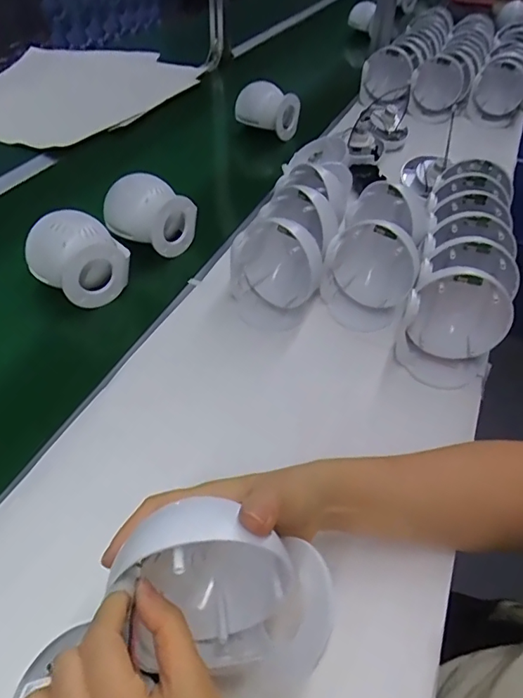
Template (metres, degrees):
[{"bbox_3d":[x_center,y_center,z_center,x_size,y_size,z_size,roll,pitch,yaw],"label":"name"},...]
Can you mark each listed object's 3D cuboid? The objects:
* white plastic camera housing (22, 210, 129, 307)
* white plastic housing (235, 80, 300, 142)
[{"bbox_3d":[-0.234,-0.118,0.640,0.094,0.088,0.105,28,47,26],"label":"white plastic camera housing"},{"bbox_3d":[0.012,-0.514,1.054,0.126,0.091,0.070,24,45,23],"label":"white plastic housing"}]

